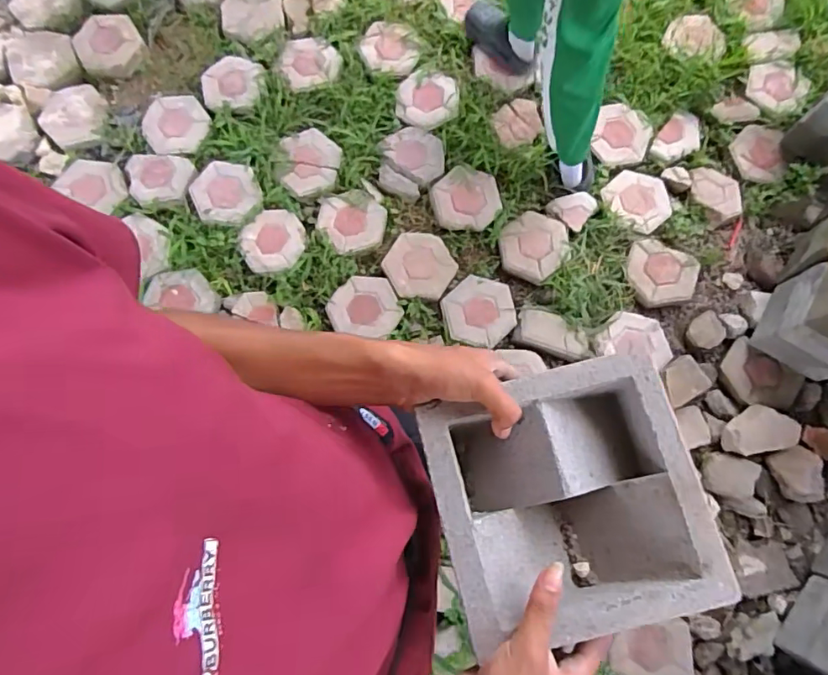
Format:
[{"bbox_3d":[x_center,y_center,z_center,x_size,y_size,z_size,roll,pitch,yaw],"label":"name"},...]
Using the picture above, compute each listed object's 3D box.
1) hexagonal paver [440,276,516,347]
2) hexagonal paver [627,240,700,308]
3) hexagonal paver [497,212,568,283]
[{"bbox_3d":[0.194,-0.094,1.529,0.214,0.036,0.173,11,76,3],"label":"hexagonal paver"},{"bbox_3d":[0.725,-0.180,1.531,0.196,0.059,0.198,8,76,2],"label":"hexagonal paver"},{"bbox_3d":[0.358,-0.274,1.568,0.196,0.031,0.200,19,77,5],"label":"hexagonal paver"}]

